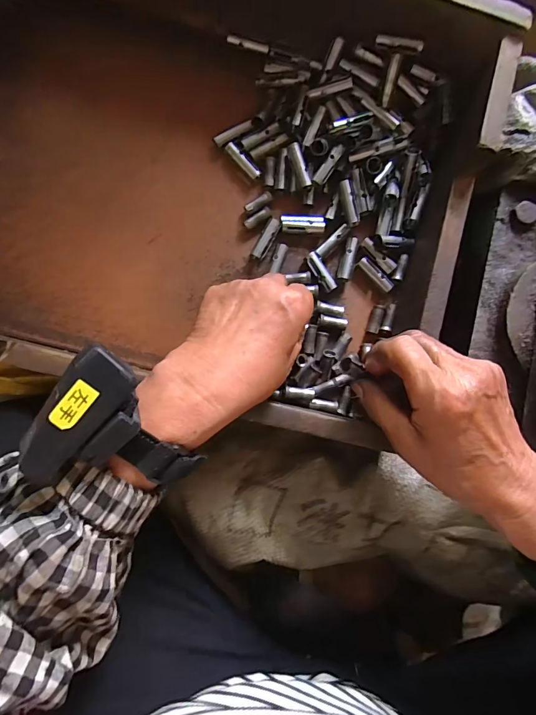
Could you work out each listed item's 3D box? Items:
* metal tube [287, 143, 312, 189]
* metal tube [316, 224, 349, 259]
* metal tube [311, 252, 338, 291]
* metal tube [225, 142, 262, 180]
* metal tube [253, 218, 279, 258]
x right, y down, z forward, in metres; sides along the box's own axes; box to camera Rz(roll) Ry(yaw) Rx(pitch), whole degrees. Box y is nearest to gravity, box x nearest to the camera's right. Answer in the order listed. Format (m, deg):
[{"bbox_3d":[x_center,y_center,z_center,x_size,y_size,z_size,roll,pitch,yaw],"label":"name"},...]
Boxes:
[{"bbox_3d":[0.027,-0.161,0.327,0.009,0.011,0.038,-20,86,-3],"label":"metal tube"},{"bbox_3d":[0.056,-0.100,0.337,0.035,0.008,0.007,-44,87,-4],"label":"metal tube"},{"bbox_3d":[0.047,-0.074,0.338,0.010,0.010,0.036,-33,86,-4],"label":"metal tube"},{"bbox_3d":[-0.021,-0.168,0.332,0.036,0.006,0.010,44,86,3],"label":"metal tube"},{"bbox_3d":[-0.001,-0.102,0.336,0.010,0.009,0.037,26,85,1],"label":"metal tube"}]

